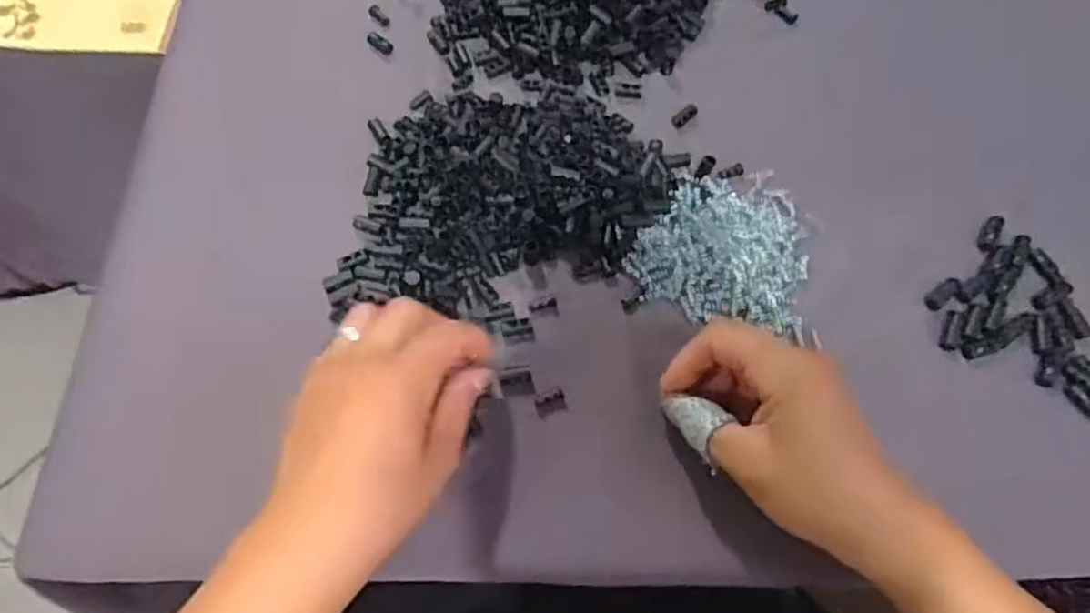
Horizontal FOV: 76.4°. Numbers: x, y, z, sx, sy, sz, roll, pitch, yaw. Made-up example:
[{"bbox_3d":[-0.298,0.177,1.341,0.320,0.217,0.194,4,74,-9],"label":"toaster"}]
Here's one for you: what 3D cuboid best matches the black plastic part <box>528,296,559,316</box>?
[{"bbox_3d":[-0.001,-0.001,0.408,0.017,0.004,0.012,-6,65,-3],"label":"black plastic part"}]

